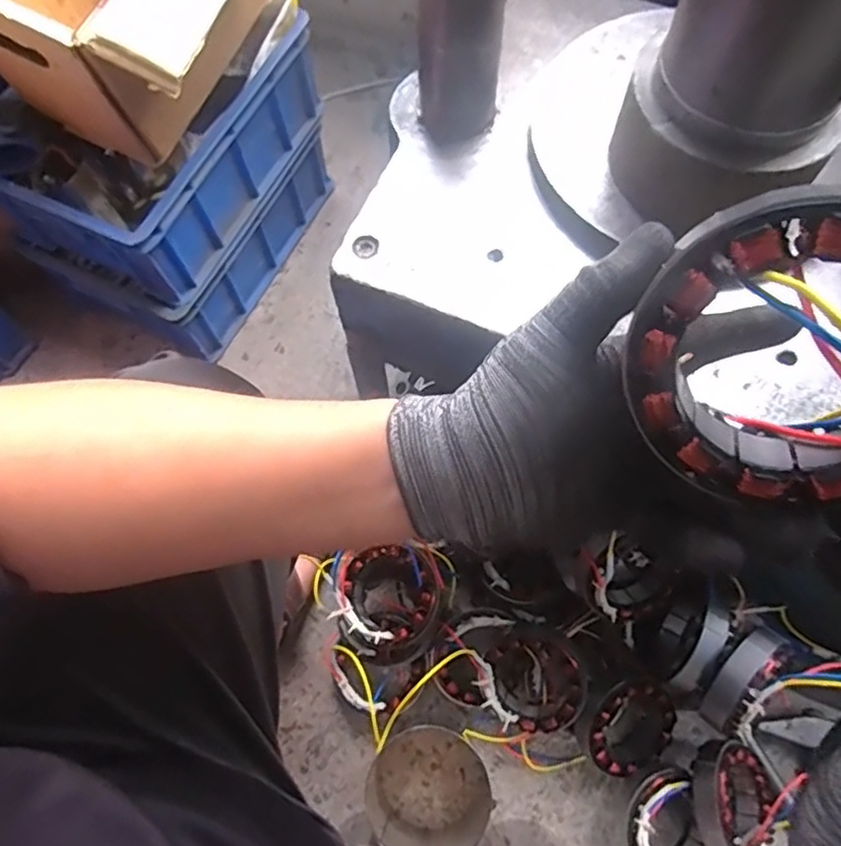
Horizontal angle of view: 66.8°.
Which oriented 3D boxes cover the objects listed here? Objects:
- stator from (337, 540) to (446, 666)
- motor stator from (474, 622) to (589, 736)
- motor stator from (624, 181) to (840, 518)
[{"bbox_3d":[-0.032,0.218,0.750,0.122,0.106,0.123,1,69,2],"label":"stator"},{"bbox_3d":[0.130,0.294,0.726,0.115,0.071,0.112,-1,69,2],"label":"motor stator"},{"bbox_3d":[0.137,-0.024,0.232,0.112,0.112,0.024,34,35,5],"label":"motor stator"}]

